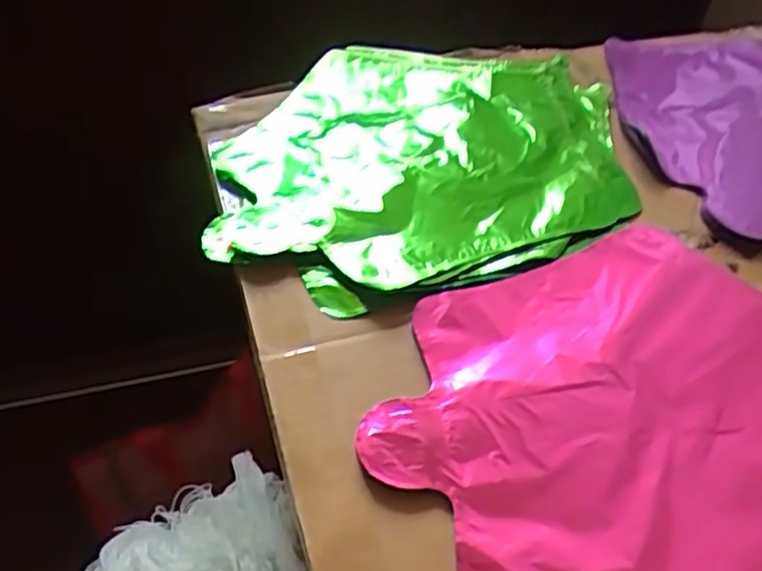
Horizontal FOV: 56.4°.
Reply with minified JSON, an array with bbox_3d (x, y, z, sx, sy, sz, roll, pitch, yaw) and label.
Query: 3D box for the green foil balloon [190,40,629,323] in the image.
[{"bbox_3d":[0.030,-0.082,0.462,0.249,0.022,0.260,4,47,-1],"label":"green foil balloon"}]

